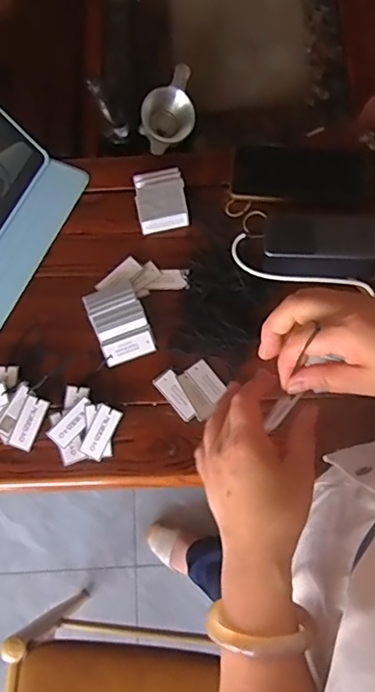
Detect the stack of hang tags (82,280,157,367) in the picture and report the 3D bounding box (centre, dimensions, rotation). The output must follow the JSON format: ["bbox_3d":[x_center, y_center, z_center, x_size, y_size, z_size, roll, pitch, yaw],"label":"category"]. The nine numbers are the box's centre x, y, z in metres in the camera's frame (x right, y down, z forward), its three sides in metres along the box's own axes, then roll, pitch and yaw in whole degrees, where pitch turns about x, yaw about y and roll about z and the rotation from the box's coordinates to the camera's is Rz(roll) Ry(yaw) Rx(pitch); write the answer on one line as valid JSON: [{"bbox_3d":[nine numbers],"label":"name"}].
[{"bbox_3d":[-0.079,-0.028,0.605,0.060,0.015,0.090,-22,74,-4],"label":"stack of hang tags"}]

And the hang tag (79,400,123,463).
[{"bbox_3d":[-0.094,0.094,0.572,0.026,0.010,0.059,23,76,9],"label":"hang tag"}]

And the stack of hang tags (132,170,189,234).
[{"bbox_3d":[-0.033,-0.183,0.647,0.059,0.022,0.077,-9,73,-1],"label":"stack of hang tags"}]

